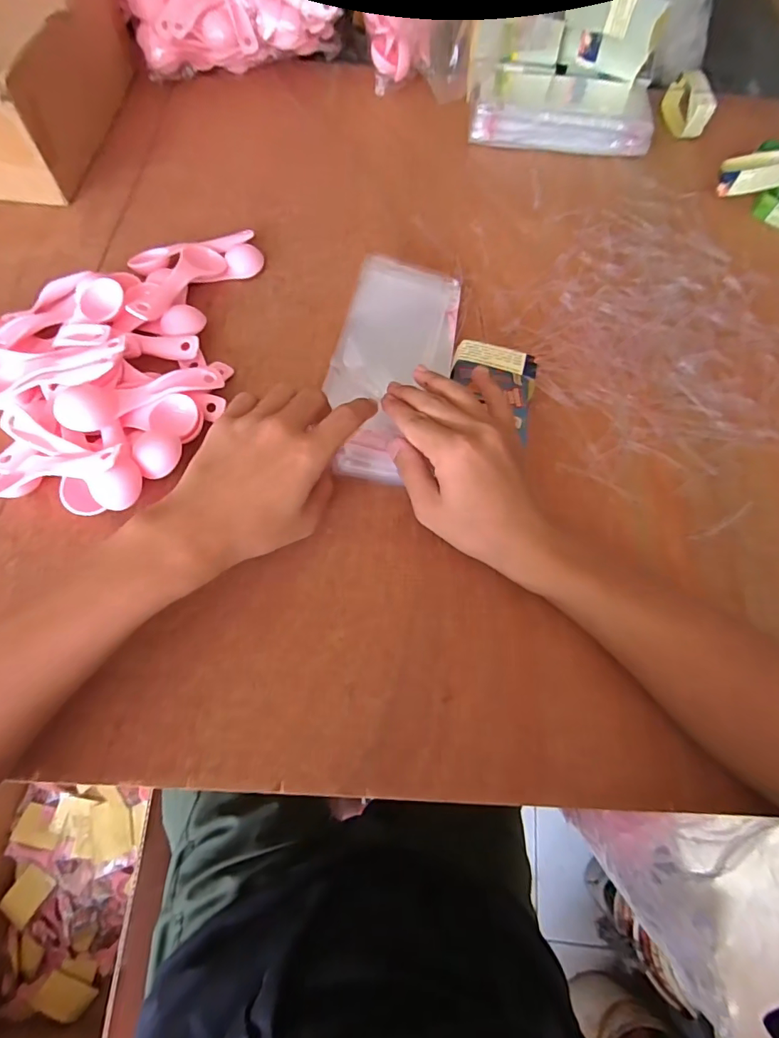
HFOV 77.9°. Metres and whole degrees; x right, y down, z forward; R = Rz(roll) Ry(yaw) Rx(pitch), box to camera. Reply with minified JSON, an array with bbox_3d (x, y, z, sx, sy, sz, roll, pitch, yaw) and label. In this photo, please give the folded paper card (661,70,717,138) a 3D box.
[{"bbox_3d":[0.351,-0.490,0.568,0.027,0.042,0.083,1,66,-3],"label":"folded paper card"}]

